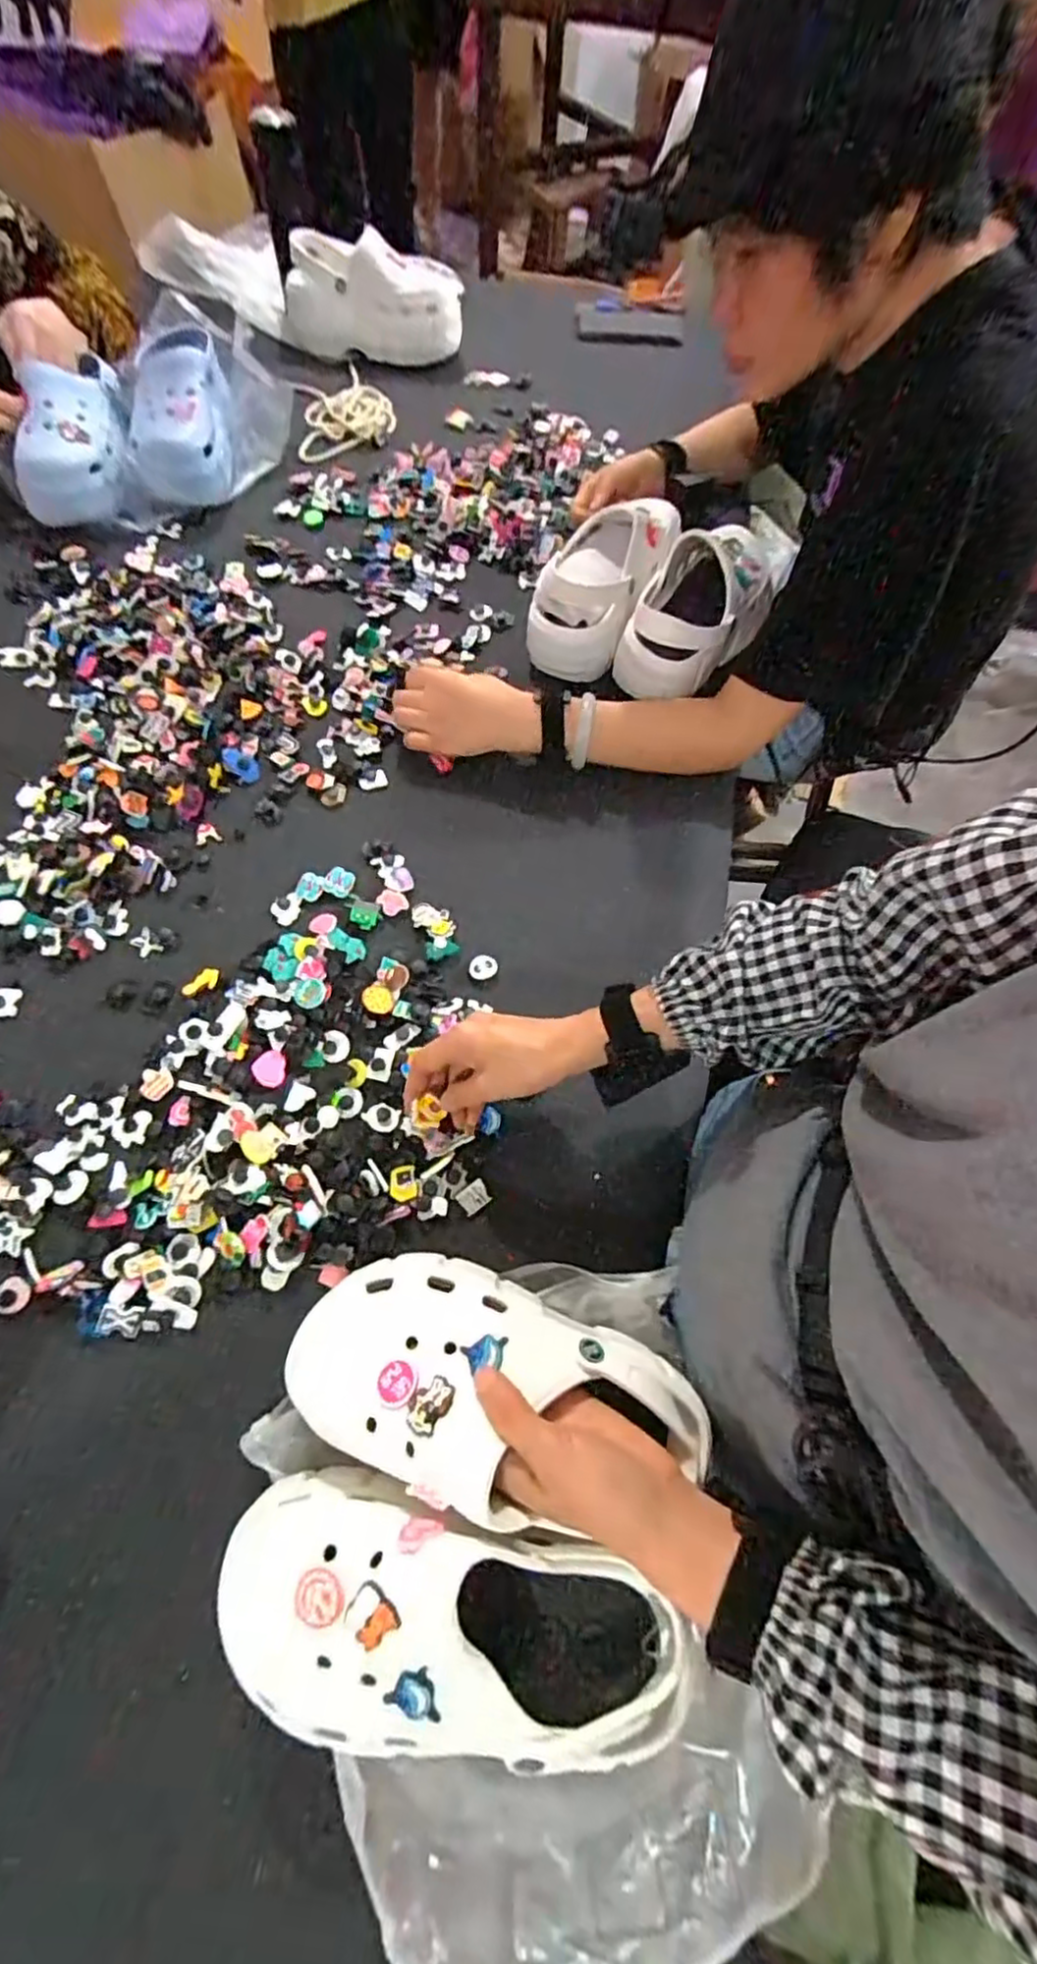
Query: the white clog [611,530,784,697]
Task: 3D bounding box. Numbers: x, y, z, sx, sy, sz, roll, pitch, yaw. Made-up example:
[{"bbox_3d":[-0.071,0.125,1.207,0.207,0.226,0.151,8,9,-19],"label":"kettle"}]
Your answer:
[{"bbox_3d":[0.192,-0.393,0.728,0.107,0.101,0.221,34,69,12],"label":"white clog"}]

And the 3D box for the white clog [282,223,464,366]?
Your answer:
[{"bbox_3d":[-0.210,-0.982,0.976,0.252,0.112,0.091,-4,67,-4],"label":"white clog"}]

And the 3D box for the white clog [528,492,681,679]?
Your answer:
[{"bbox_3d":[0.095,-0.435,0.740,0.096,0.098,0.230,25,68,8],"label":"white clog"}]

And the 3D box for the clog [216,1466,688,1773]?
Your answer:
[{"bbox_3d":[-0.039,0.336,0.360,0.239,0.074,0.108,6,64,-1],"label":"clog"}]

